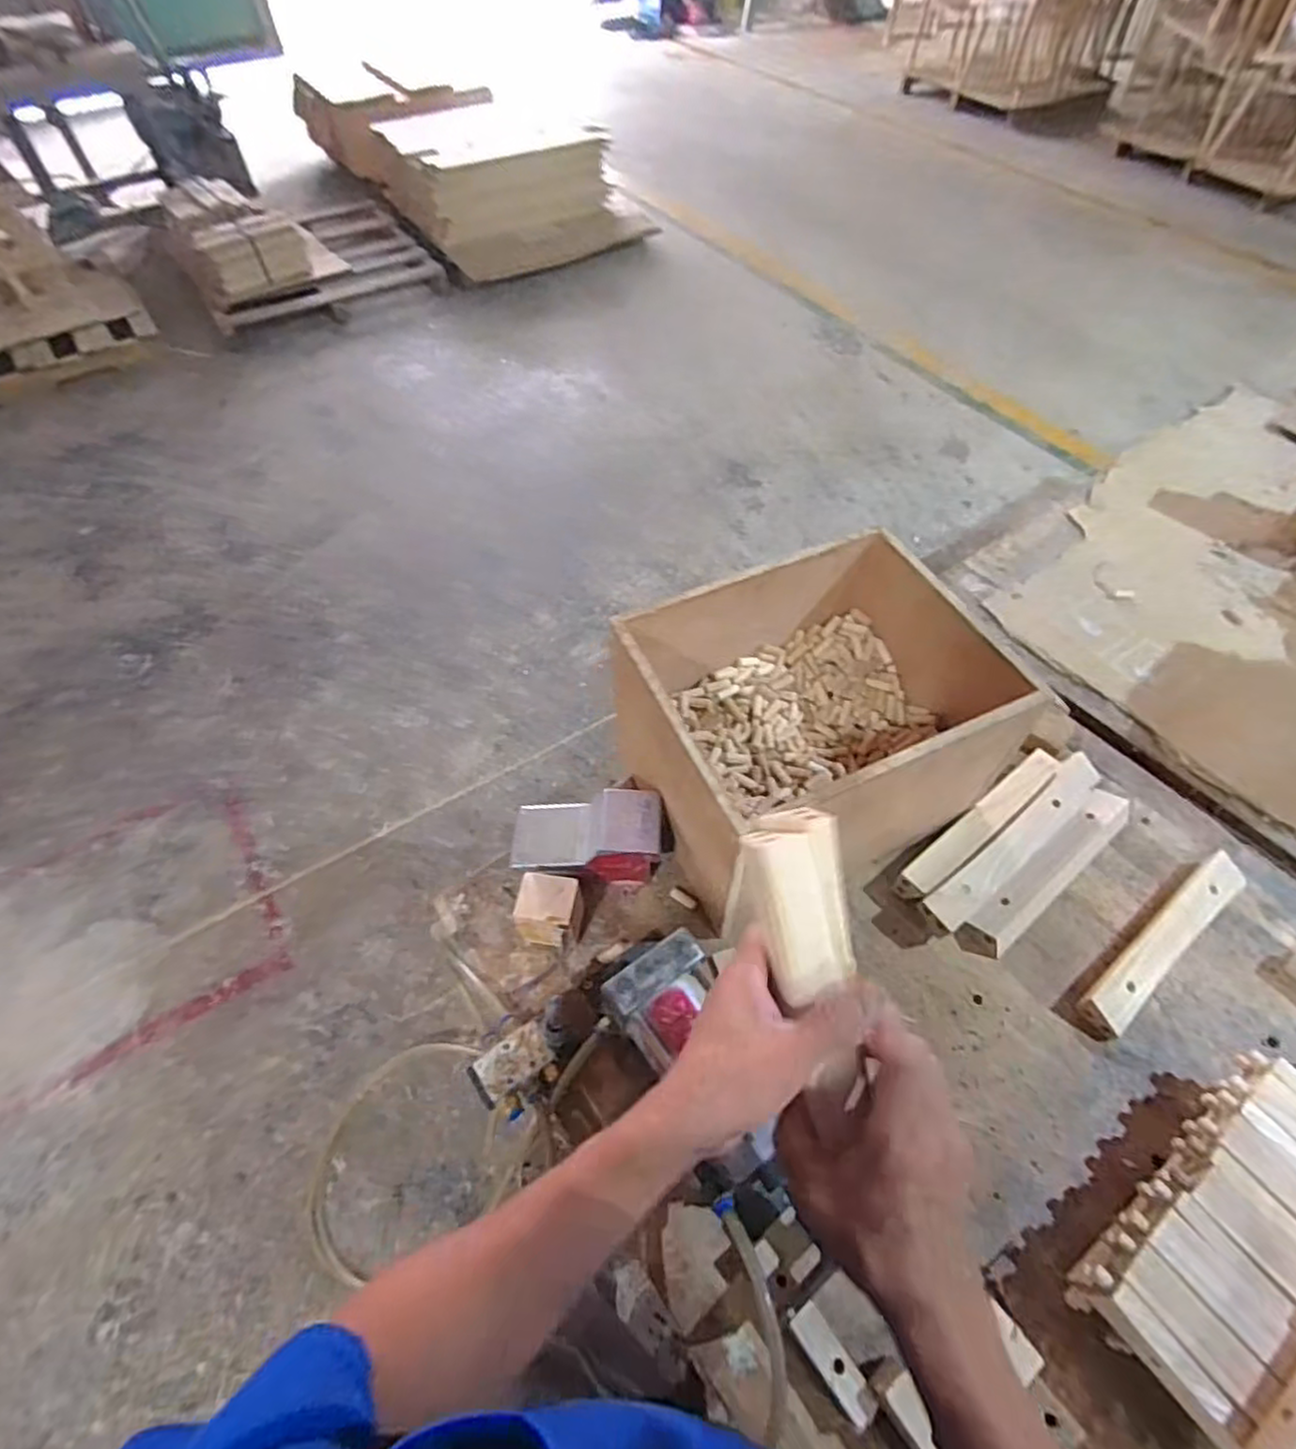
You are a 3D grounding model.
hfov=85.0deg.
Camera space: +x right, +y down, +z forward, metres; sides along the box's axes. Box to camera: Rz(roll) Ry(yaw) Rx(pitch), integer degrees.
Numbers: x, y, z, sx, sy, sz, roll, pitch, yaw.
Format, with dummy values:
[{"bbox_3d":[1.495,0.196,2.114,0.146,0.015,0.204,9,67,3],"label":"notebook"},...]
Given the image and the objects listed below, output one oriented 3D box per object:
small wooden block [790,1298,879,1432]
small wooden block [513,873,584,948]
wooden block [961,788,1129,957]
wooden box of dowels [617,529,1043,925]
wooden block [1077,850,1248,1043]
[{"bbox_3d":[0.140,0.478,0.530,0.024,0.010,0.075,-33,61,-20],"label":"small wooden block"},{"bbox_3d":[-0.097,0.193,0.717,0.065,0.077,0.056,3,55,3],"label":"small wooden block"},{"bbox_3d":[0.435,0.158,0.767,0.259,0.039,0.047,-34,61,-21],"label":"wooden block"},{"bbox_3d":[0.165,0.005,0.742,0.323,0.227,0.265,-22,58,-14],"label":"wooden box of dowels"},{"bbox_3d":[0.528,0.222,0.722,0.261,0.026,0.043,-32,61,-20],"label":"wooden block"}]

